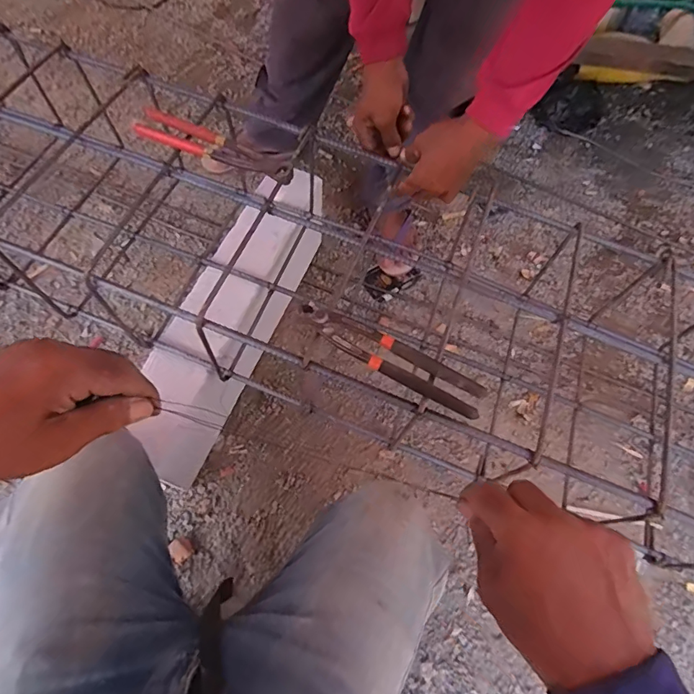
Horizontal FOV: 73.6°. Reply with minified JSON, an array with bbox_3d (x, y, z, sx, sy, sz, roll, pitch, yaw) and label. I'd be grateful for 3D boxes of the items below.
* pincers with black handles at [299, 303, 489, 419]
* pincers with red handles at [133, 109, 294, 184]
[{"bbox_3d":[0.044,0.010,0.498,0.213,0.027,0.038,27,67,9],"label":"pincers with black handles"},{"bbox_3d":[-0.171,-0.267,0.612,0.216,0.029,0.048,20,66,6],"label":"pincers with red handles"}]

